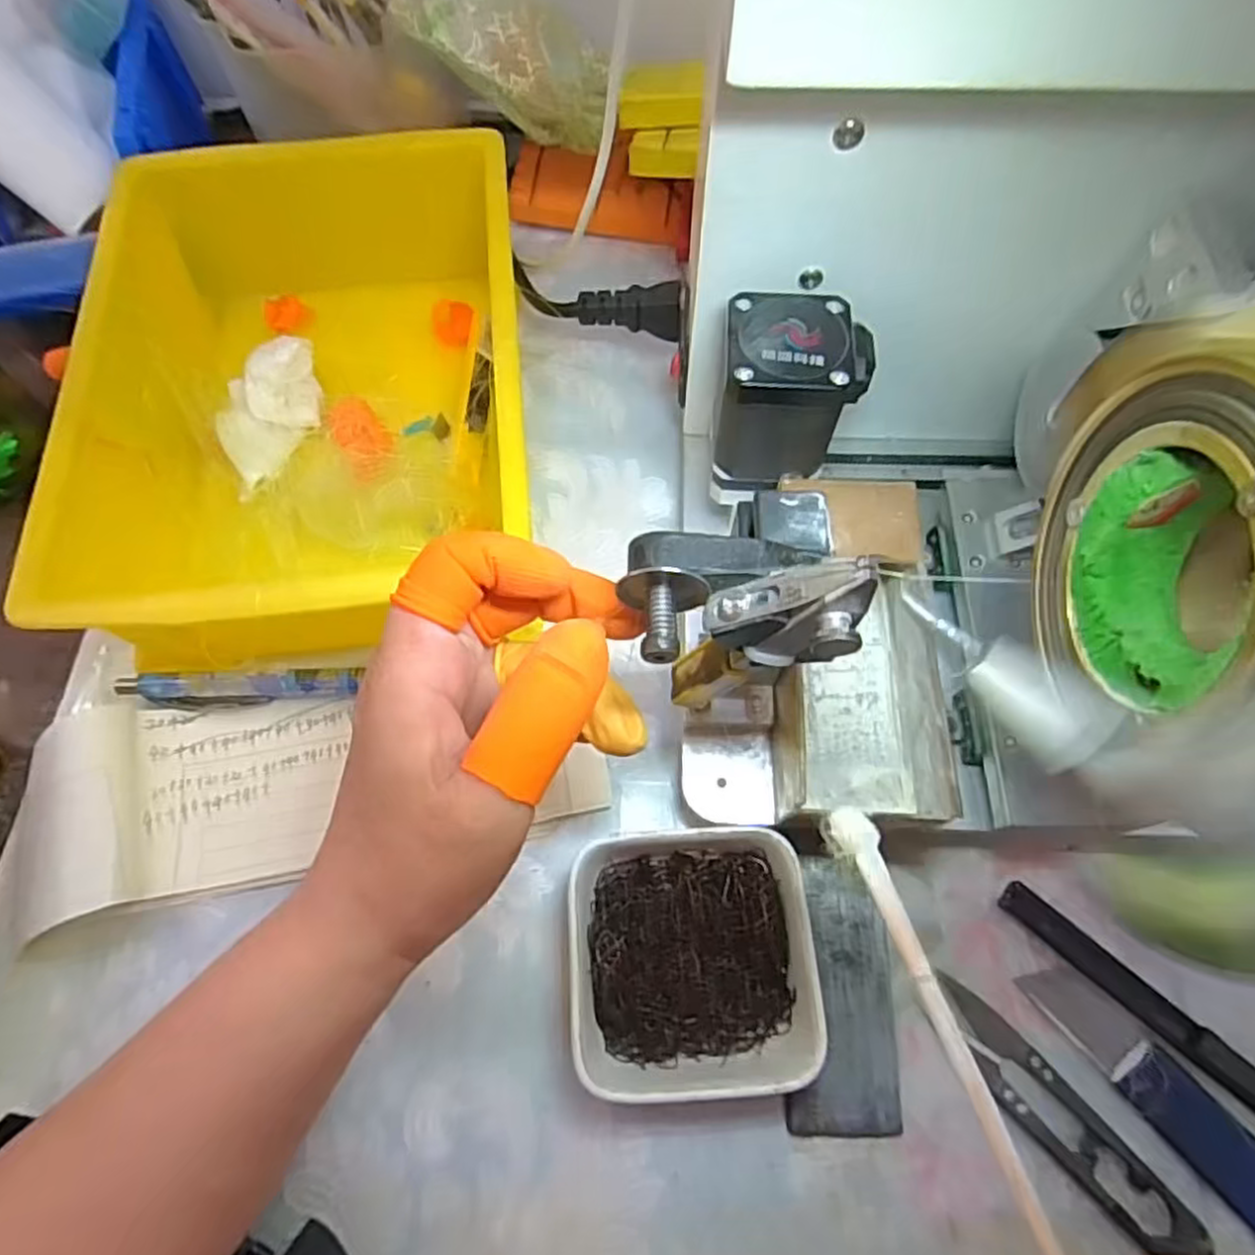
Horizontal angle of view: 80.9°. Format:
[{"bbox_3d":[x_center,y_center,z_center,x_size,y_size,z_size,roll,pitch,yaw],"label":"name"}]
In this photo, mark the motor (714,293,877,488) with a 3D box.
[{"bbox_3d":[0.058,-0.081,0.265,0.048,0.050,0.052,4,66,3],"label":"motor"}]

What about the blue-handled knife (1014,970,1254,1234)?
[{"bbox_3d":[0.181,0.158,0.244,0.023,0.010,0.105,-42,71,-15],"label":"blue-handled knife"}]

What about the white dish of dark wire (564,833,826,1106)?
[{"bbox_3d":[0.022,0.114,0.255,0.079,0.032,0.080,-2,66,0],"label":"white dish of dark wire"}]

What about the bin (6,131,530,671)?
[{"bbox_3d":[-0.133,-0.106,0.329,0.171,0.074,0.252,-5,66,-1],"label":"bin"}]

